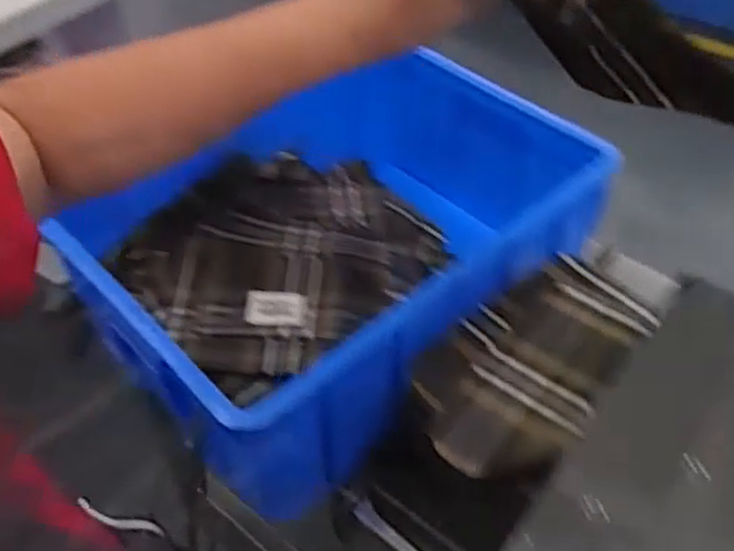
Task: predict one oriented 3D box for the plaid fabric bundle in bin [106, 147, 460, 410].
[{"bbox_3d":[-0.068,-0.031,0.913,0.368,0.137,0.226,-33,54,-28],"label":"plaid fabric bundle in bin"}]

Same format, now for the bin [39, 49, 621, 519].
[{"bbox_3d":[-0.017,-0.027,0.872,0.528,0.203,0.362,-34,55,-28],"label":"bin"}]

